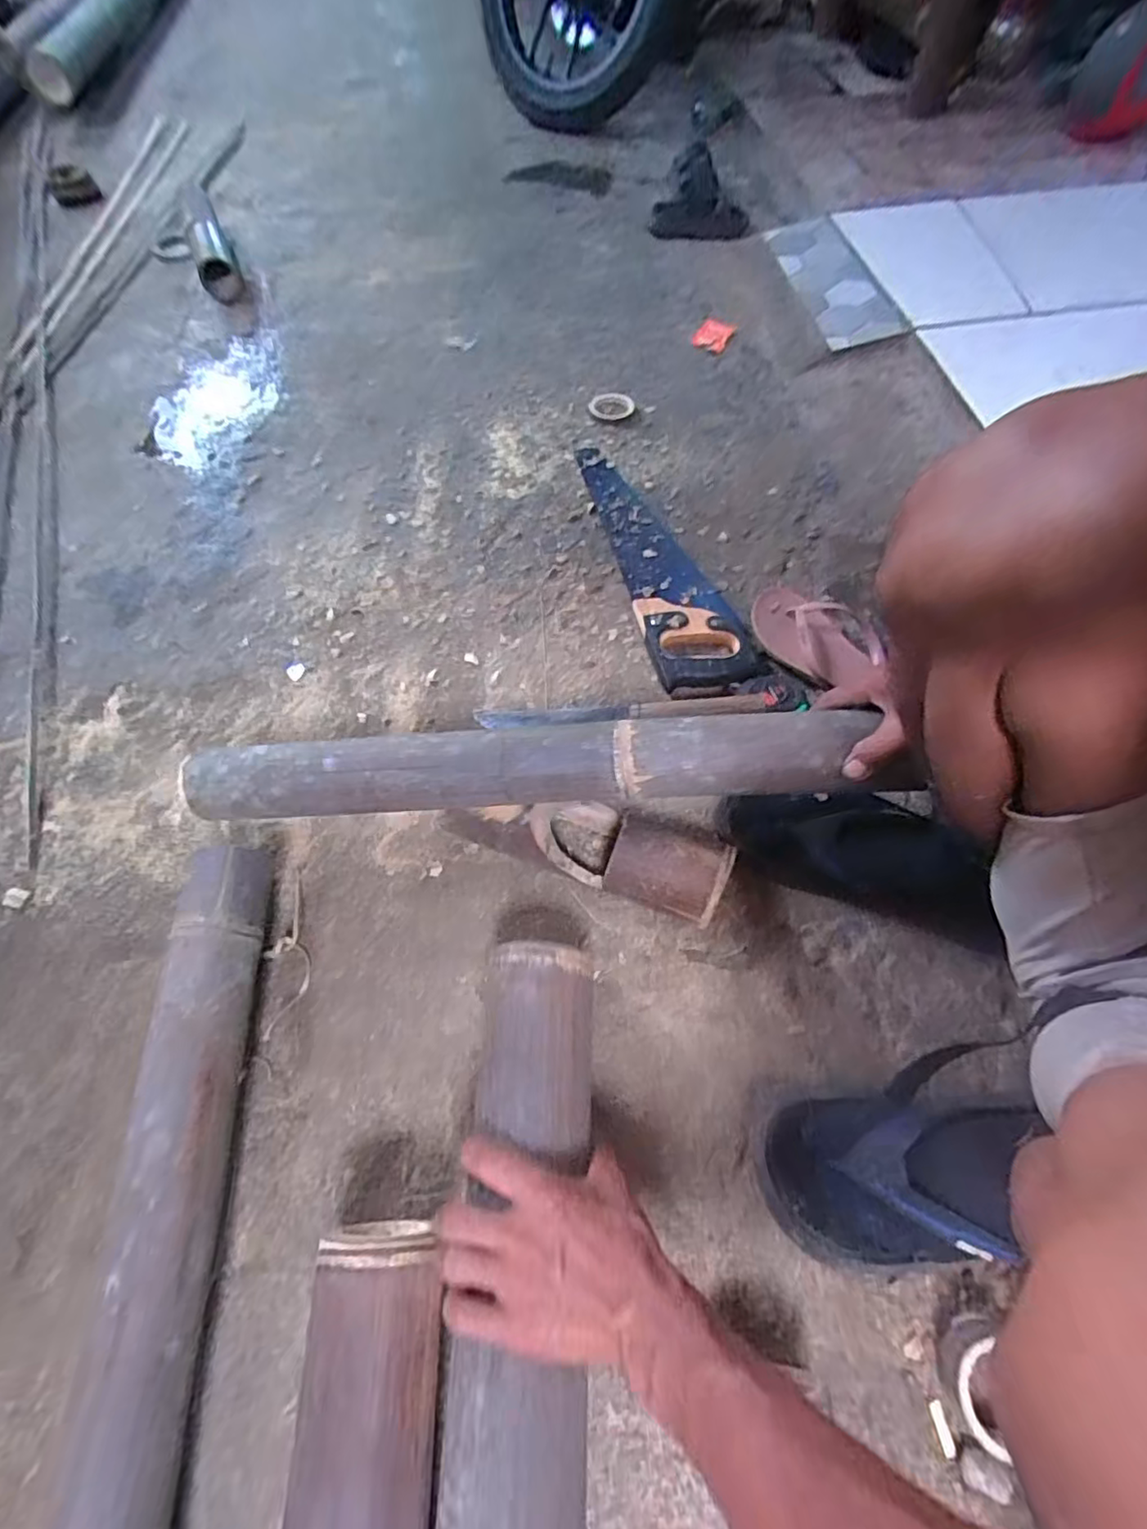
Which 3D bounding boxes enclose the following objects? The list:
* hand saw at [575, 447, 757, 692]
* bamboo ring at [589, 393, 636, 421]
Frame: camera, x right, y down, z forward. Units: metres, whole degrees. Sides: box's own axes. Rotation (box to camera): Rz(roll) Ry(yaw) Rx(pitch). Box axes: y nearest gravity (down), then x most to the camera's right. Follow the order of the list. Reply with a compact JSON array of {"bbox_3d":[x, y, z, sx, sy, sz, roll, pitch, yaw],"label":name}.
[{"bbox_3d":[0.113,-0.279,0.817,0.119,0.033,0.451,-11,62,-5],"label":"hand saw"},{"bbox_3d":[0.060,-0.563,0.980,0.069,0.015,0.069,0,61,1],"label":"bamboo ring"}]

